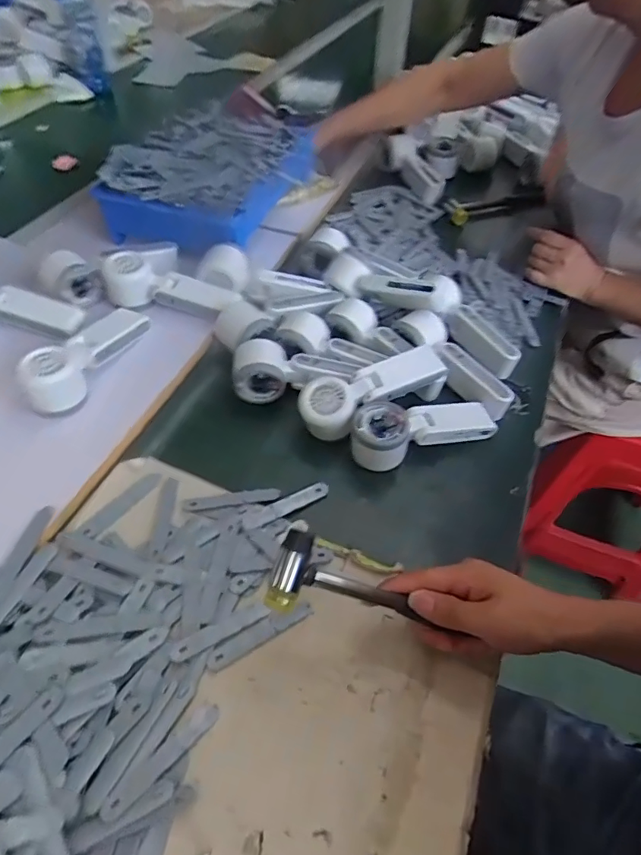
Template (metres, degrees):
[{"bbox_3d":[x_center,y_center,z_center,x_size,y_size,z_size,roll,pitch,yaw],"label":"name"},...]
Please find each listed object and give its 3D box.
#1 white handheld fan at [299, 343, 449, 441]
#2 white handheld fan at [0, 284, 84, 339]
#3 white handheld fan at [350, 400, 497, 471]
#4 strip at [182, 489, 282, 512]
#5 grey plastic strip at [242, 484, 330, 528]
[{"bbox_3d":[0.057,-0.040,0.574,0.165,0.054,0.047,-20,55,-18],"label":"white handheld fan"},{"bbox_3d":[-0.365,-0.142,0.614,0.161,0.049,0.051,14,50,-11],"label":"white handheld fan"},{"bbox_3d":[0.114,0.003,0.564,0.164,0.057,0.056,-10,52,-11],"label":"white handheld fan"},{"bbox_3d":[-0.088,0.071,0.520,0.095,0.004,0.016,-7,52,-9],"label":"strip"},{"bbox_3d":[-0.034,0.077,0.521,0.093,0.007,0.019,-24,56,-21],"label":"grey plastic strip"}]

